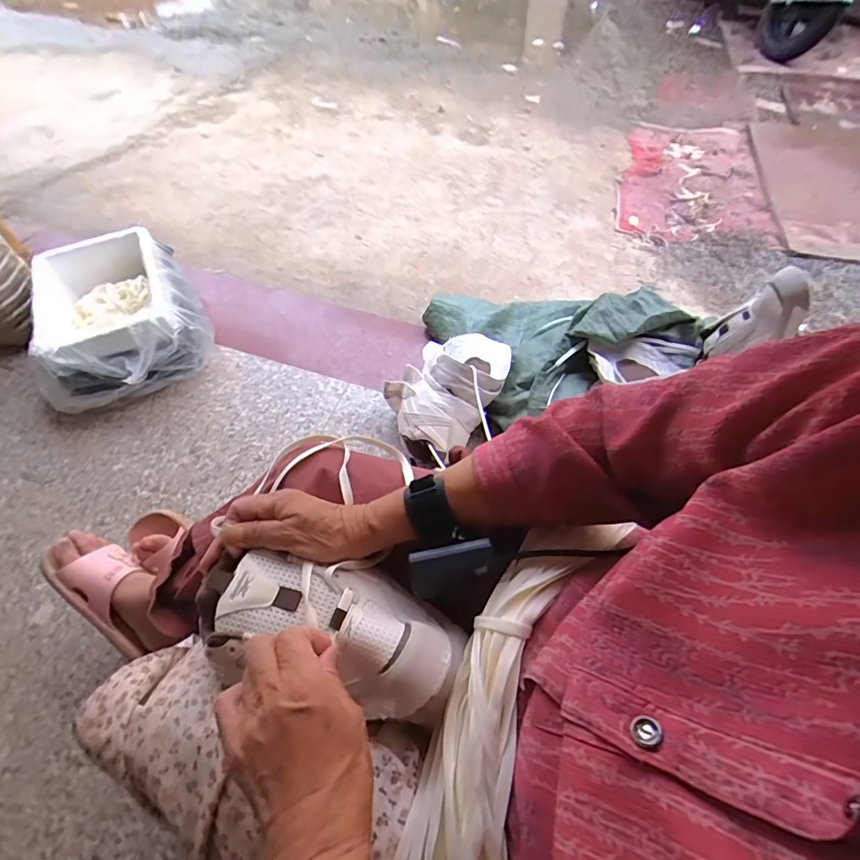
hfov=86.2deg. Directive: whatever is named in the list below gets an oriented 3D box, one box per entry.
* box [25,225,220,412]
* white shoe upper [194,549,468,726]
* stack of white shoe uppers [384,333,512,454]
[{"bbox_3d":[-0.692,-0.251,1.030,0.343,0.146,0.421,-19,60,-9],"label":"box"},{"bbox_3d":[-0.079,0.153,0.361,0.205,0.066,0.103,17,56,5],"label":"white shoe upper"},{"bbox_3d":[0.043,-0.109,0.900,0.191,0.081,0.328,28,63,18],"label":"stack of white shoe uppers"}]

